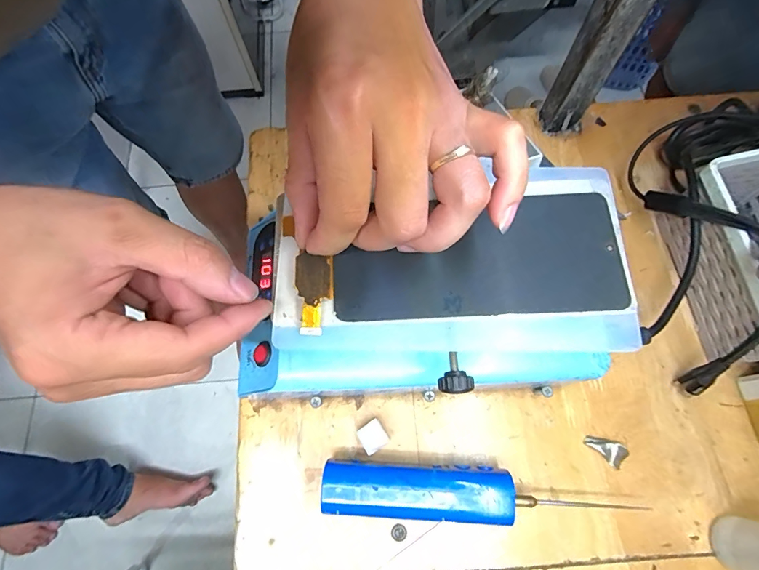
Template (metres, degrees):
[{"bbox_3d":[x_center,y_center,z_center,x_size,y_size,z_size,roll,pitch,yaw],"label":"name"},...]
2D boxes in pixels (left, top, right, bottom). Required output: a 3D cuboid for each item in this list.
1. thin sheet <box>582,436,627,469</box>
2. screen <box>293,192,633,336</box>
[{"bbox_3d":[0.170,0.121,0.302,0.028,0.004,0.017,39,95,18],"label":"thin sheet"},{"bbox_3d":[0.043,-0.008,0.212,0.170,0.009,0.062,-9,71,-1],"label":"screen"}]

